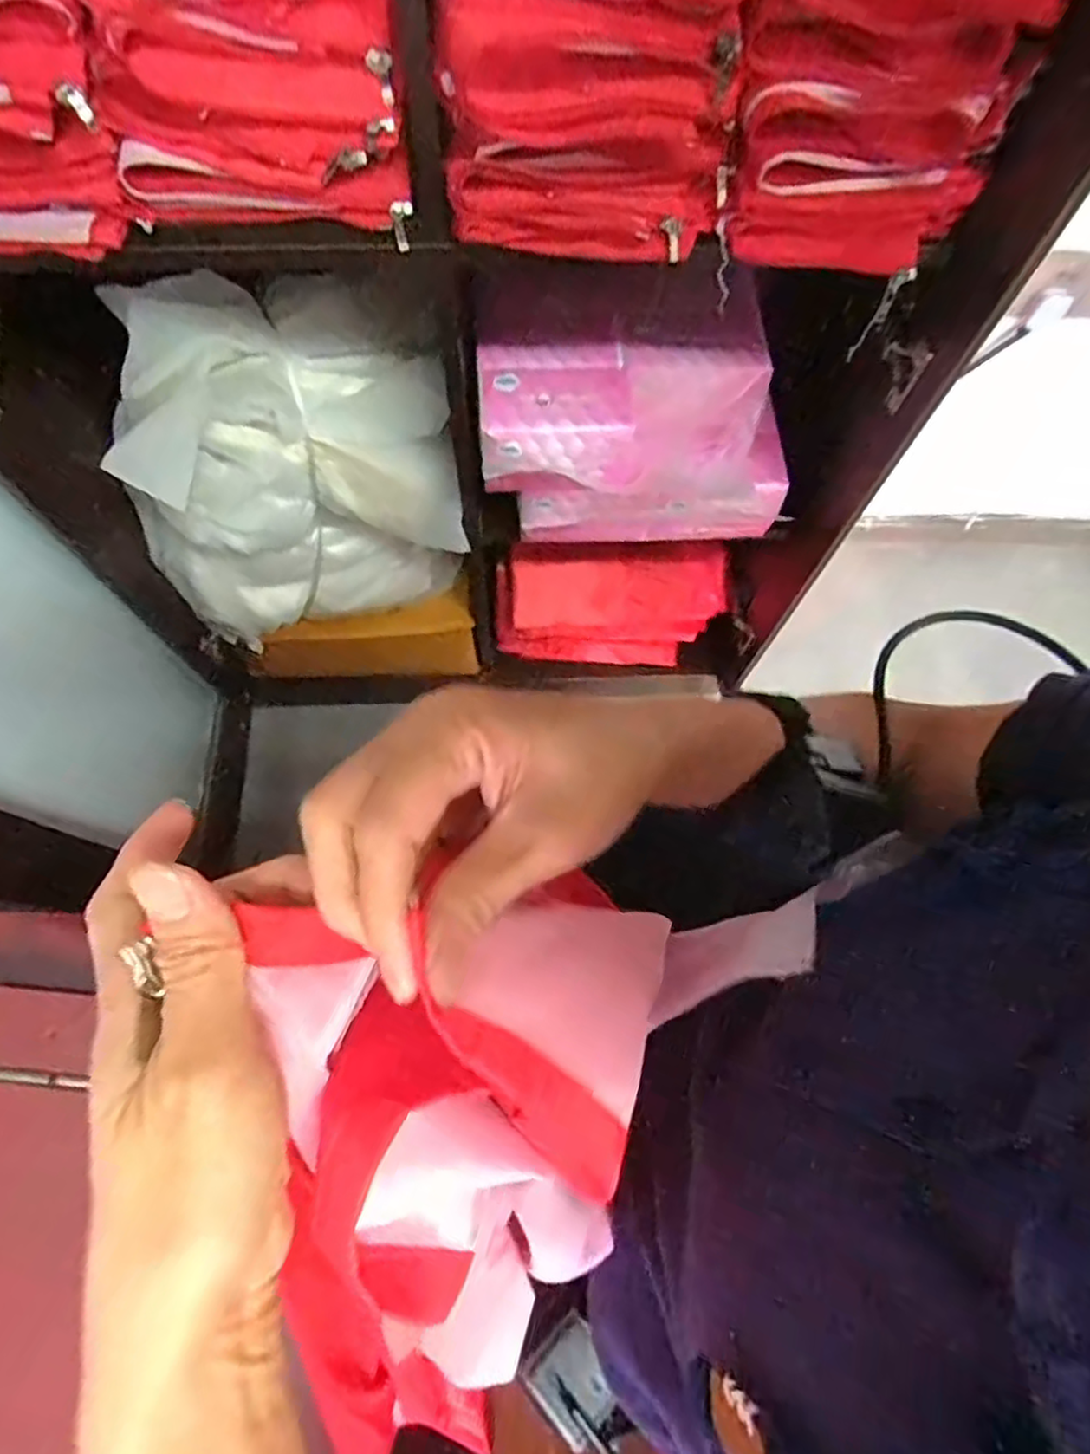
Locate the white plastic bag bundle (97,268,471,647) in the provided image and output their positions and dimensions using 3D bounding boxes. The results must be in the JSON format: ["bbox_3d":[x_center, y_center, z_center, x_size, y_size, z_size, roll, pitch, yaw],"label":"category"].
[{"bbox_3d":[-0.281,-0.246,0.786,0.351,0.423,0.145,-13,69,-7],"label":"white plastic bag bundle"}]

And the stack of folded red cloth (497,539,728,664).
[{"bbox_3d":[0.107,-0.195,1.086,0.354,0.198,0.113,-3,68,-3],"label":"stack of folded red cloth"}]

